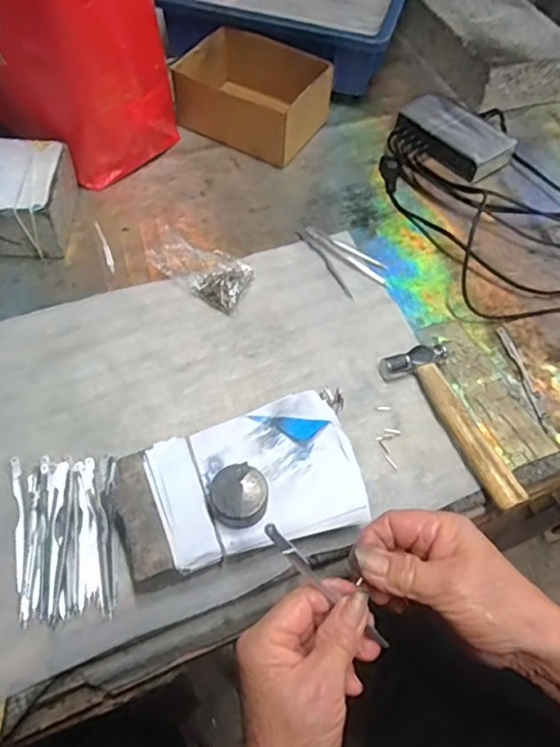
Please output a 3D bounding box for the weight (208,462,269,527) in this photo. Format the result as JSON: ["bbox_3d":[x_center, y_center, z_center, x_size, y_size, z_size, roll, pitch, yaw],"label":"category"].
[{"bbox_3d":[-0.028,0.082,0.378,0.038,0.020,0.036,2,57,-3],"label":"weight"}]

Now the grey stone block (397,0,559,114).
[{"bbox_3d":[0.283,-0.457,0.785,0.150,0.069,0.241,-16,59,-14],"label":"grey stone block"}]

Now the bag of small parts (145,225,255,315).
[{"bbox_3d":[-0.073,-0.107,0.541,0.093,0.040,0.058,28,59,14],"label":"bag of small parts"}]

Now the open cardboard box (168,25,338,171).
[{"bbox_3d":[-0.032,-0.323,0.665,0.159,0.079,0.110,23,58,11],"label":"open cardboard box"}]

